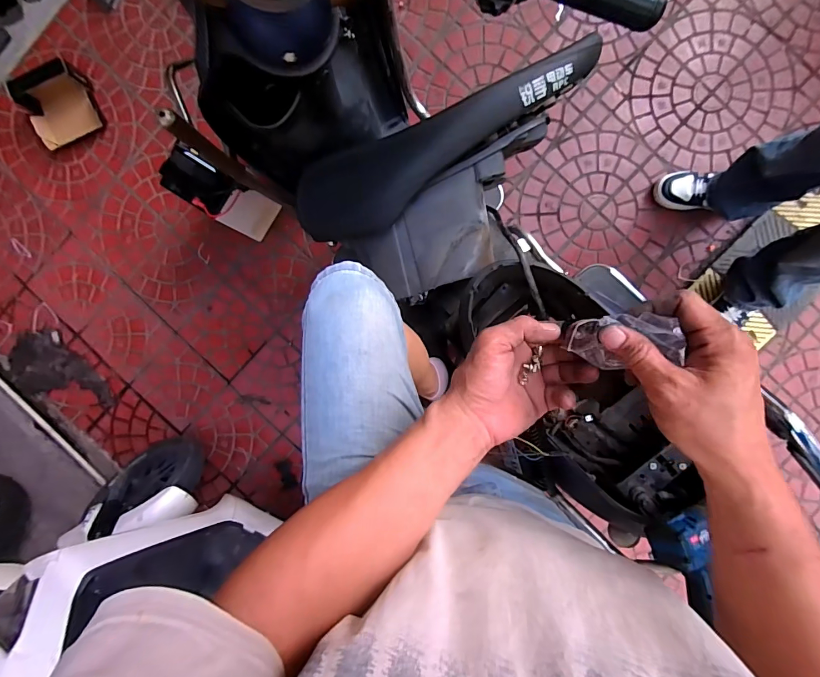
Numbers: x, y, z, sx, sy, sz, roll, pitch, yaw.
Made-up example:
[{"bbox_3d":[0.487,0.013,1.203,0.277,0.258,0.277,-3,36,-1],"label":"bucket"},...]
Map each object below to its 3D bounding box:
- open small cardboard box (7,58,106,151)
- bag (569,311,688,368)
[{"bbox_3d":[-1.141,-0.754,1.301,0.235,0.128,0.179,-27,85,6],"label":"open small cardboard box"},{"bbox_3d":[0.173,0.003,0.328,0.081,0.016,0.043,-7,92,33],"label":"bag"}]

